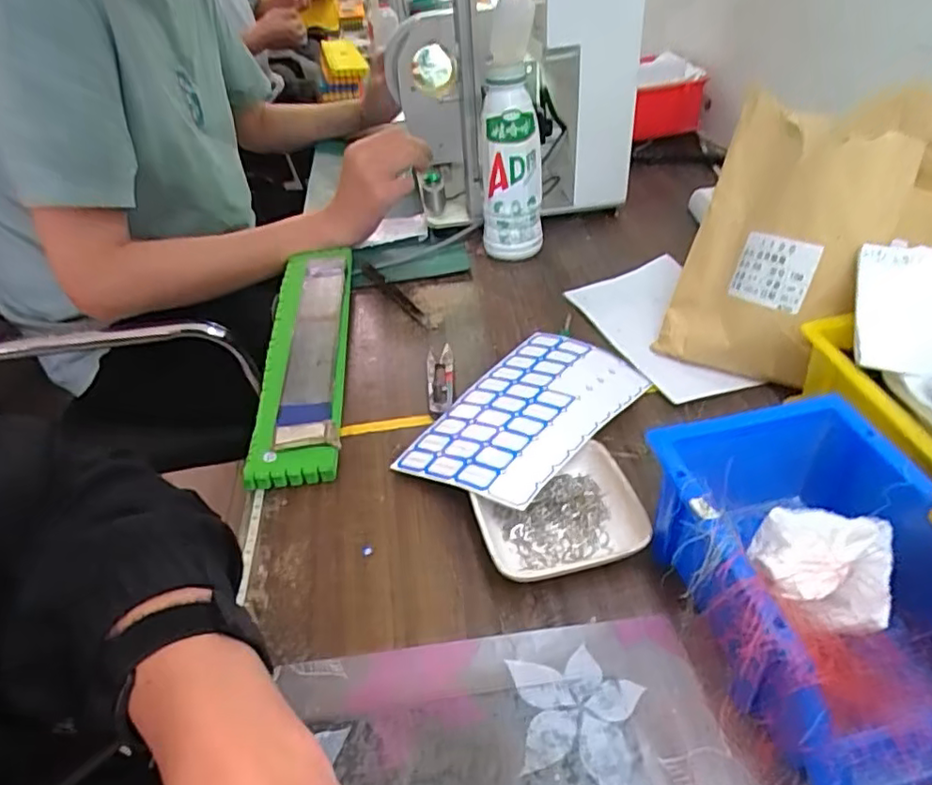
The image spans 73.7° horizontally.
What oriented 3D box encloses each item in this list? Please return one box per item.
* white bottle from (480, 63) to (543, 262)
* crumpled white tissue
[{"bbox_3d":[0.046,-0.231,0.653,0.064,0.184,0.049,-2,39,5],"label":"white bottle"},{"bbox_3d":[0.177,0.082,0.310,0.058,0.031,0.066,13,43,22],"label":"crumpled white tissue"}]

